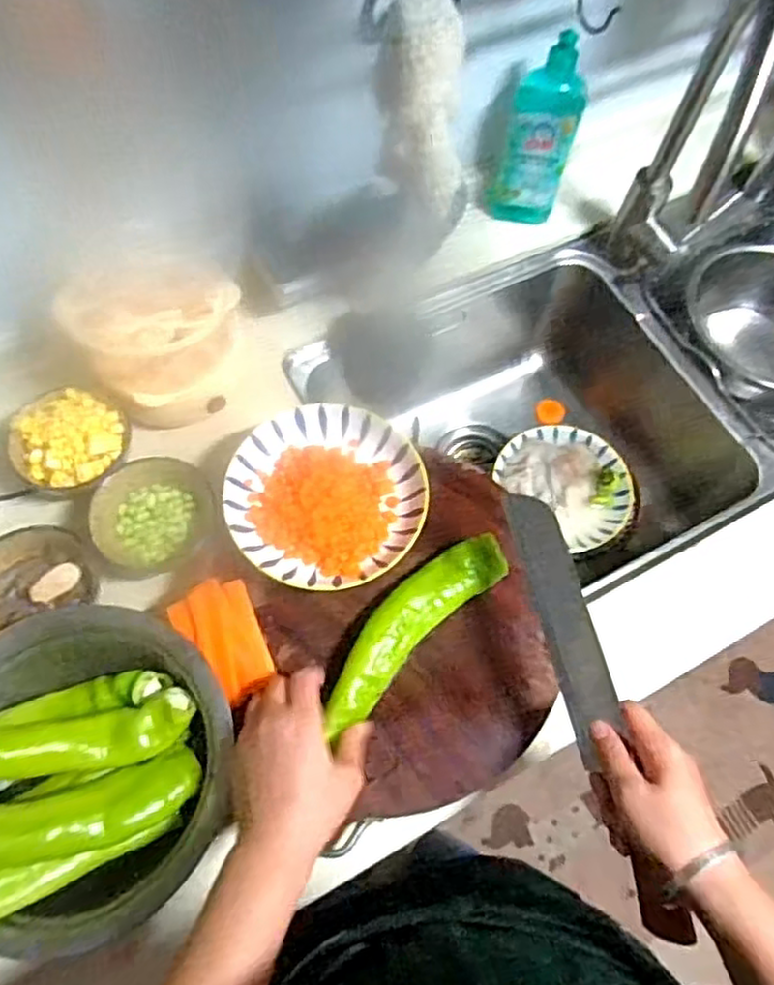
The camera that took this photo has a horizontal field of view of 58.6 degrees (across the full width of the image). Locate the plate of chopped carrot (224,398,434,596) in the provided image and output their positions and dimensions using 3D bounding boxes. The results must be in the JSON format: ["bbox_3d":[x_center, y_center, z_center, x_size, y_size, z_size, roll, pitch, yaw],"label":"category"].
[{"bbox_3d":[-0.054,0.006,0.626,0.168,0.047,0.173,1,65,-2],"label":"plate of chopped carrot"}]

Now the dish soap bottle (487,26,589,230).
[{"bbox_3d":[0.166,-0.390,0.766,0.083,0.193,0.038,1,65,-2],"label":"dish soap bottle"}]

